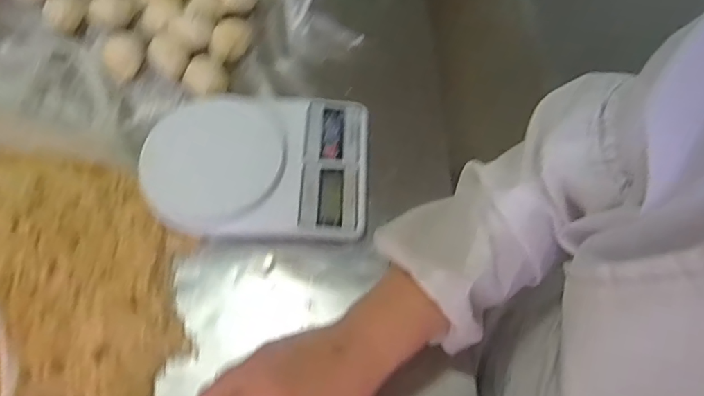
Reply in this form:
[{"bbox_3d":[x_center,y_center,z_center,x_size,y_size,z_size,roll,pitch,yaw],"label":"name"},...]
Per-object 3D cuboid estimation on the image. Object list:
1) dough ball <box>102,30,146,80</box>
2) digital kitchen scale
[{"bbox_3d":[-0.254,-0.158,0.574,0.047,0.030,0.042,-31,67,-15],"label":"dough ball"},{"bbox_3d":[-0.088,-0.039,0.496,0.204,0.038,0.147,2,62,1],"label":"digital kitchen scale"}]

